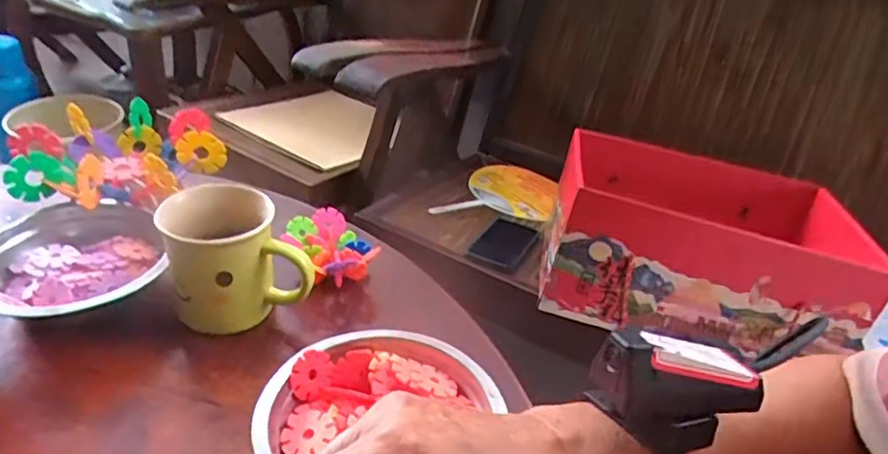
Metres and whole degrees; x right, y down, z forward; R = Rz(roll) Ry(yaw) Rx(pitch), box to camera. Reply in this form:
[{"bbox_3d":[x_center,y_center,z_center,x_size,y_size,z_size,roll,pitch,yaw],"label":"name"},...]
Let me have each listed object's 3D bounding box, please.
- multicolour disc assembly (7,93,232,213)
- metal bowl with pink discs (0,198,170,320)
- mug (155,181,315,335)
[{"bbox_3d":[-0.296,-0.069,0.569,0.168,0.054,0.146,-8,36,-22],"label":"multicolour disc assembly"},{"bbox_3d":[-0.289,0.030,0.479,0.129,0.054,0.135,5,33,-4],"label":"metal bowl with pink discs"},{"bbox_3d":[-0.157,0.026,0.473,0.100,0.096,0.071,-5,35,-18],"label":"mug"}]

